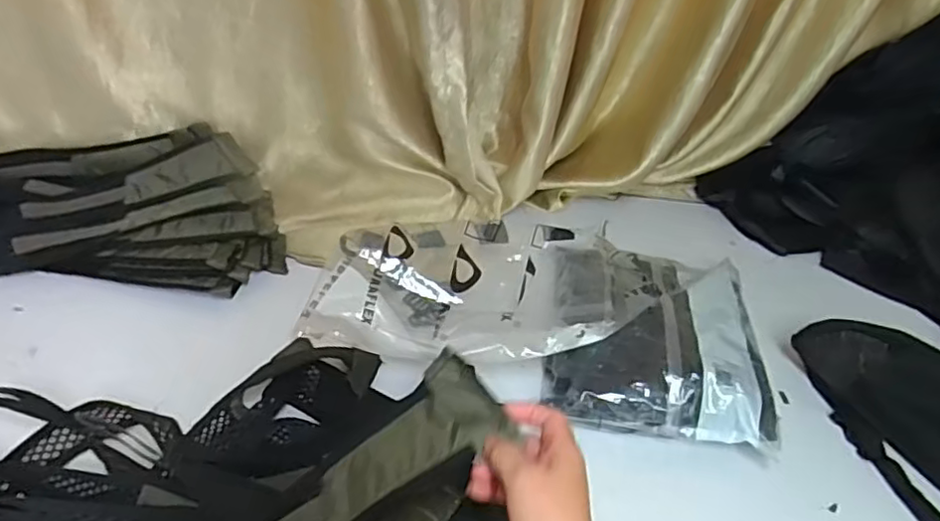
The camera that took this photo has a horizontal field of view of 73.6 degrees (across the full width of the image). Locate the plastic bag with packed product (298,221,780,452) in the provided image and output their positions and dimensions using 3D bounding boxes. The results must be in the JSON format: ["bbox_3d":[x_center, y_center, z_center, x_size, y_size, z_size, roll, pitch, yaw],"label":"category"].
[{"bbox_3d":[0.089,0.046,0.786,0.527,0.105,0.317,10,39,4],"label":"plastic bag with packed product"}]

